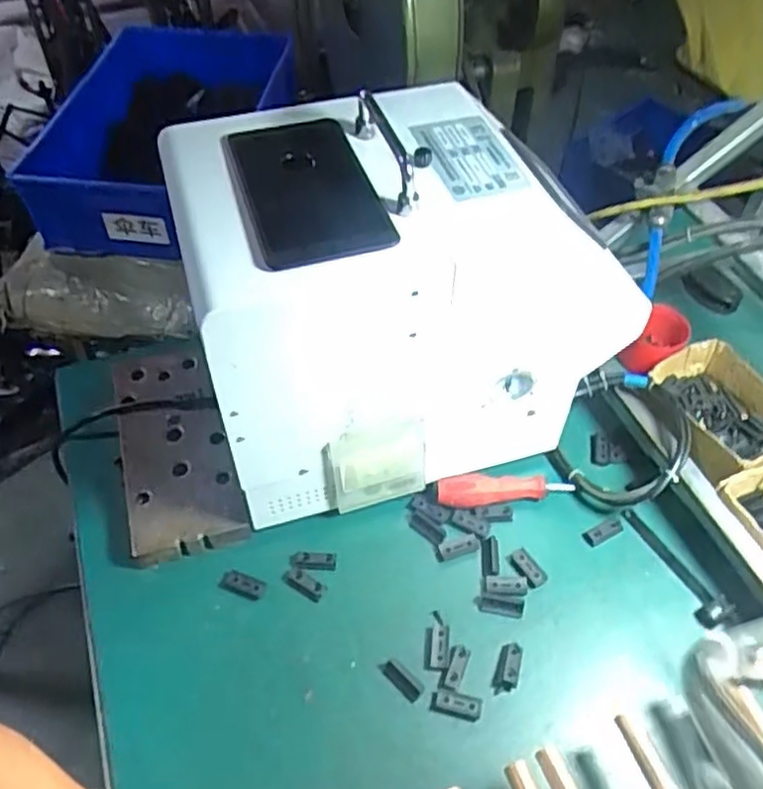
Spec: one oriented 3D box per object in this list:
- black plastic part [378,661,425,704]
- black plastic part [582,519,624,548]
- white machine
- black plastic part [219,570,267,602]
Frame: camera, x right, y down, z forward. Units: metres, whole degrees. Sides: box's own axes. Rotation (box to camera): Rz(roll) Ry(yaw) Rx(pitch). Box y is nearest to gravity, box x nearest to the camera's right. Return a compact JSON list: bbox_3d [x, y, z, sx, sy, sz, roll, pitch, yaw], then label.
[{"bbox_3d":[0.016,0.227,0.570,0.015,0.005,0.039,-37,60,-26],"label":"black plastic part"},{"bbox_3d":[0.202,0.125,0.653,0.035,0.005,0.015,-20,54,-16],"label":"black plastic part"},{"bbox_3d":[0.018,-0.075,0.636,0.327,0.304,0.233,-12,52,-10],"label":"white machine"},{"bbox_3d":[-0.122,0.166,0.626,0.040,0.006,0.018,16,53,12],"label":"black plastic part"}]

